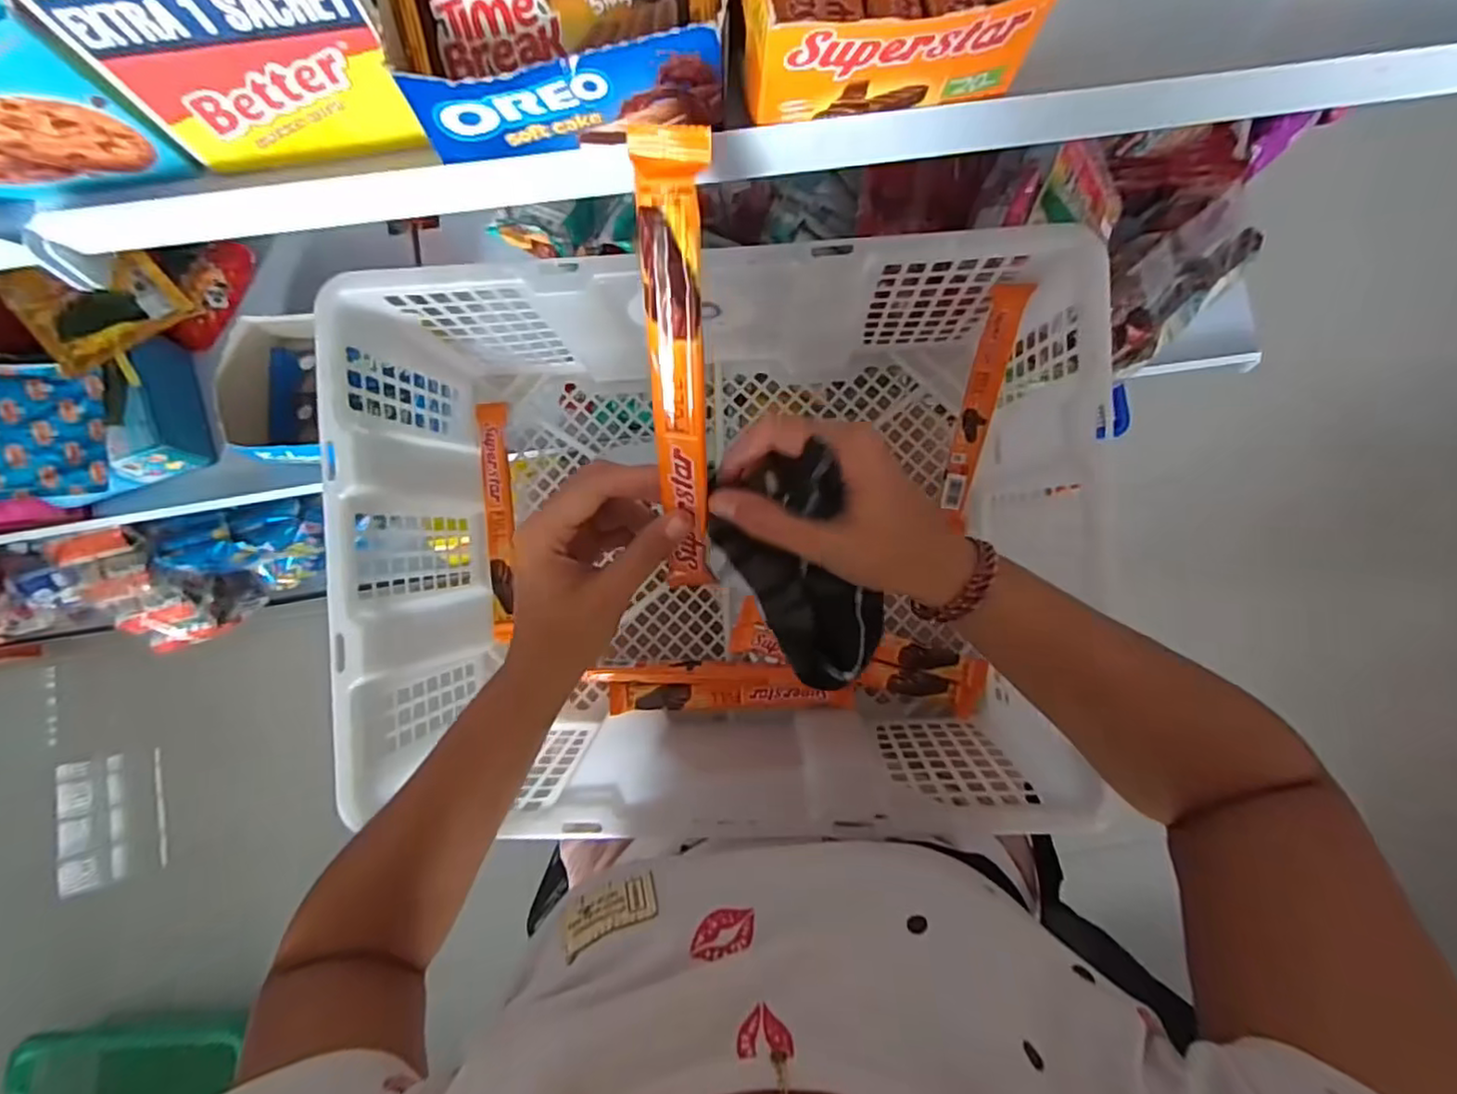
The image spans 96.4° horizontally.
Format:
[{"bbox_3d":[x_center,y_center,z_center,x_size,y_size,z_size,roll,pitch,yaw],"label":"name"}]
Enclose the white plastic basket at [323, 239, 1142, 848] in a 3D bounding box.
[{"bbox_3d":[-0.016,0.003,0.462,0.461,0.215,0.345,-2,84,-1],"label":"white plastic basket"}]

